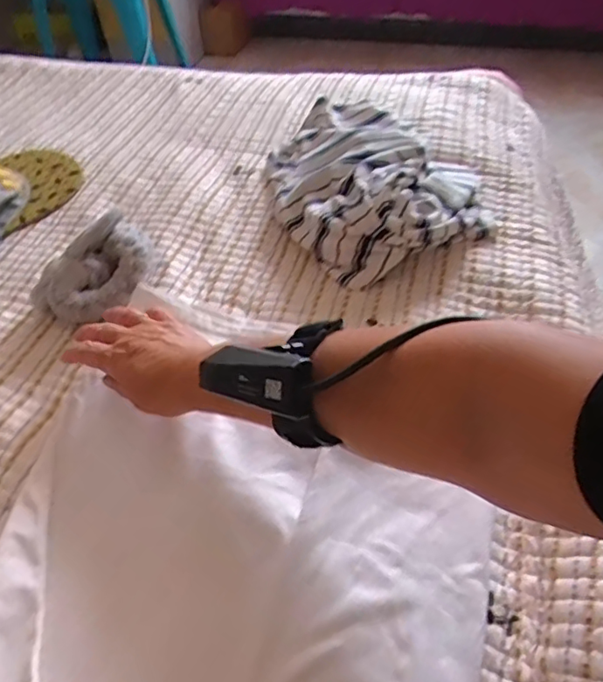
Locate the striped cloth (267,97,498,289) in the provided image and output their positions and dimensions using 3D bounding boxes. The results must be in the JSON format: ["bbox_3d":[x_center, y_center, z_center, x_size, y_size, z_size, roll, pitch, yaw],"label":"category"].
[{"bbox_3d":[0.072,-0.202,0.664,0.232,0.080,0.302,-25,49,-19],"label":"striped cloth"}]

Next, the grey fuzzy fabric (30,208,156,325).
[{"bbox_3d":[-0.202,-0.067,0.560,0.120,0.067,0.070,-28,50,-21],"label":"grey fuzzy fabric"}]

